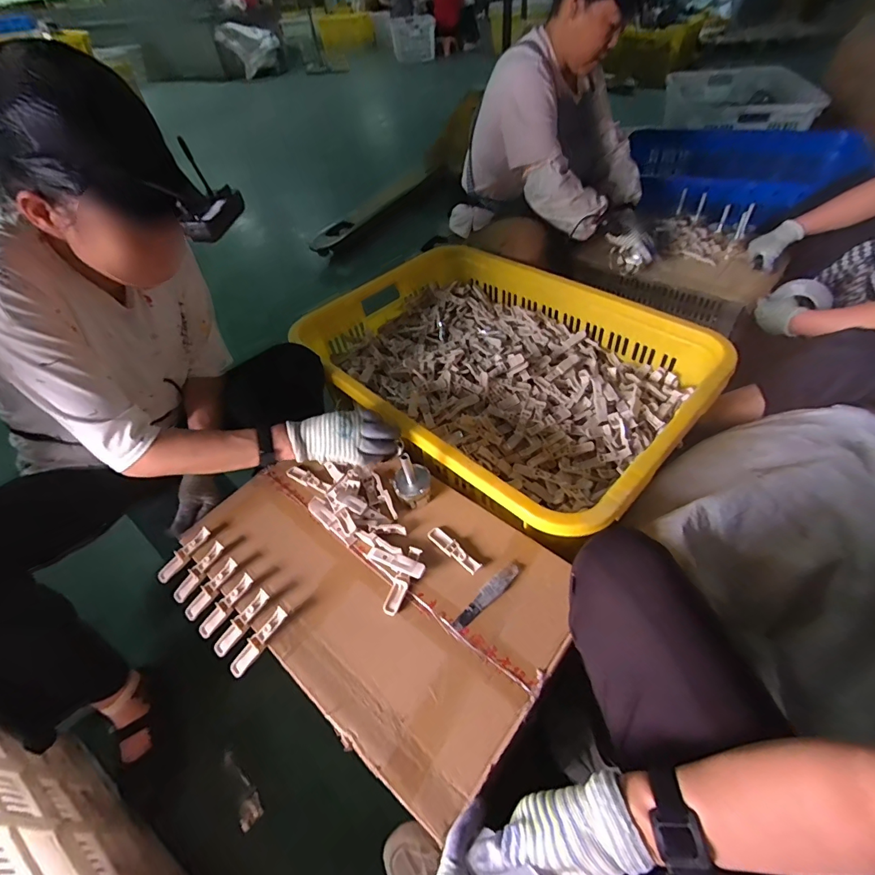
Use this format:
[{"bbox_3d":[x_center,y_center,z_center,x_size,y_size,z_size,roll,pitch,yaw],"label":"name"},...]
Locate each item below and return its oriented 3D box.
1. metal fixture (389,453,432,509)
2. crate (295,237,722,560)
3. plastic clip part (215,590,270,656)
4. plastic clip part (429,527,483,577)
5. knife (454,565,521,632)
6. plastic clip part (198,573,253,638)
[{"bbox_3d":[-0.043,0.064,0.719,0.062,0.095,0.055,-11,48,-5],"label":"metal fixture"},{"bbox_3d":[0.119,-0.162,0.992,0.597,0.149,0.822,-38,55,-26],"label":"crate"},{"bbox_3d":[-0.280,0.265,0.632,0.025,0.015,0.096,29,73,28],"label":"plastic clip part"},{"bbox_3d":[0.024,0.171,0.677,0.023,0.010,0.099,-38,55,-26],"label":"plastic clip part"},{"bbox_3d":[0.070,0.224,0.630,0.122,0.006,0.024,-34,53,-23],"label":"knife"},{"bbox_3d":[-0.311,0.246,0.653,0.027,0.013,0.096,33,78,30],"label":"plastic clip part"}]

